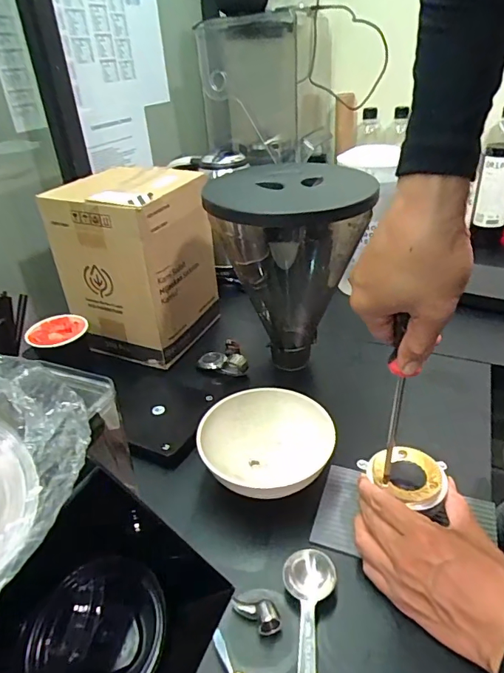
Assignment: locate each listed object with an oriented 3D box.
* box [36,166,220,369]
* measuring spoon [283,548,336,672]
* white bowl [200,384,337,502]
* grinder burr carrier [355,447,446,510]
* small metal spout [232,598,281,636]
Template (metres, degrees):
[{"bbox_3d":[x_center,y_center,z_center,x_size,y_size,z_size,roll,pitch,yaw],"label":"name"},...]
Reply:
[{"bbox_3d":[-0.169,-0.109,0.689,0.169,0.235,0.161,10,34,21],"label":"box"},{"bbox_3d":[0.043,0.235,0.363,0.041,0.019,0.132,2,32,9],"label":"measuring spoon"},{"bbox_3d":[0.019,0.116,0.502,0.125,0.051,0.131,-3,32,2],"label":"white bowl"},{"bbox_3d":[0.144,0.130,0.444,0.080,0.018,0.062,15,37,25],"label":"grinder burr carrier"},{"bbox_3d":[0.005,0.224,0.381,0.025,0.017,0.043,-29,40,-35],"label":"small metal spout"}]

